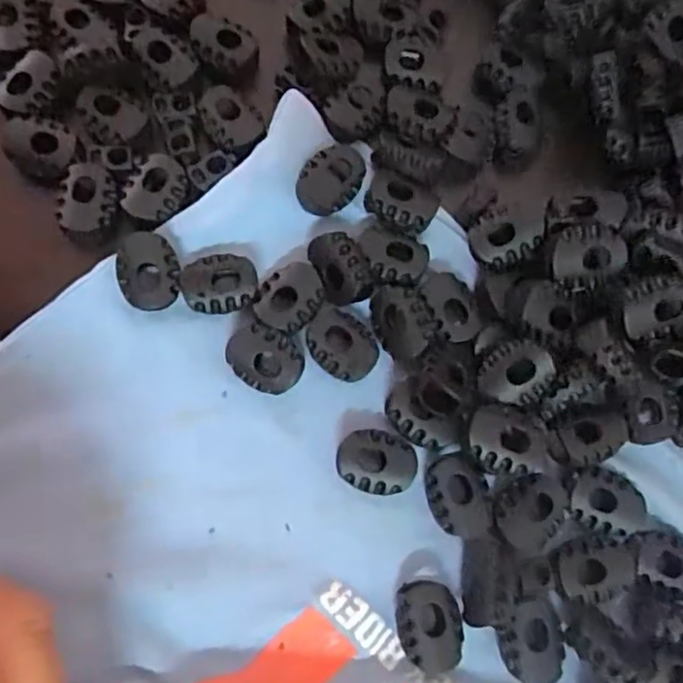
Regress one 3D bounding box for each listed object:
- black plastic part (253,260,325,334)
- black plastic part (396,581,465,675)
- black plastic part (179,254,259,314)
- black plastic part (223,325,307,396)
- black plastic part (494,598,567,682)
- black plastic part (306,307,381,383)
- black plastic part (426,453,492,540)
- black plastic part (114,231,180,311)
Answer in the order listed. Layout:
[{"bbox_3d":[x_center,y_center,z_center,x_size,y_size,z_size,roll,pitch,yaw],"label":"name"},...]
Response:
[{"bbox_3d":[-0.015,-0.013,0.190,0.016,0.004,0.022,38,75,4],"label":"black plastic part"},{"bbox_3d":[0.023,0.075,0.174,0.017,0.006,0.021,-12,77,-9],"label":"black plastic part"},{"bbox_3d":[-0.035,-0.016,0.193,0.021,0.007,0.016,-7,77,-8],"label":"black plastic part"},{"bbox_3d":[-0.021,0.005,0.189,0.021,0.007,0.016,32,75,3],"label":"black plastic part"},{"bbox_3d":[0.050,0.079,0.174,0.018,0.005,0.021,-6,76,-7],"label":"black plastic part"},{"bbox_3d":[0.000,0.001,0.191,0.021,0.004,0.017,36,75,4],"label":"black plastic part"},{"bbox_3d":[0.032,0.043,0.181,0.015,0.004,0.022,-21,79,-11],"label":"black plastic part"},{"bbox_3d":[-0.055,-0.021,0.190,0.018,0.004,0.022,-3,76,-7],"label":"black plastic part"}]

